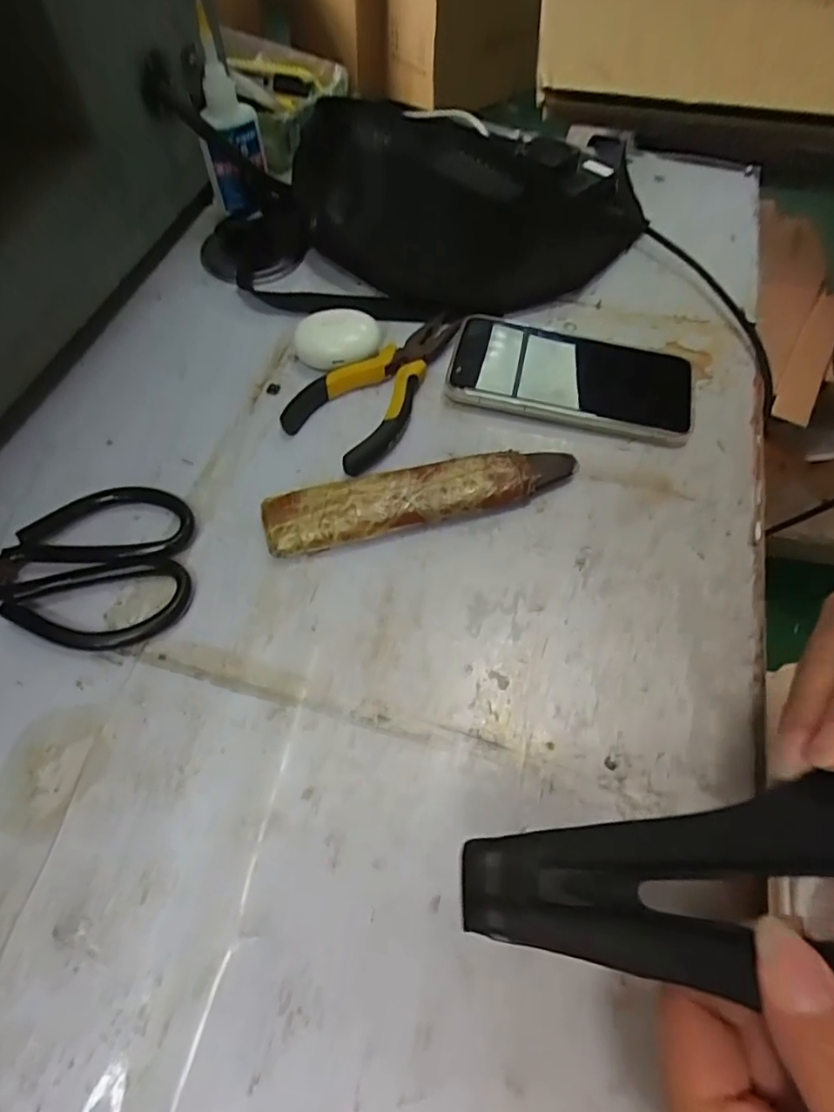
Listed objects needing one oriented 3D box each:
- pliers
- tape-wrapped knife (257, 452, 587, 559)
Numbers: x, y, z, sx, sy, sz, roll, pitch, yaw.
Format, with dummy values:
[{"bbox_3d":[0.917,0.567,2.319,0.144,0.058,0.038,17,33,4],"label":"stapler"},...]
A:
[{"bbox_3d":[-0.016,-0.122,0.391,0.072,0.018,0.151,37,66,18],"label":"pliers"},{"bbox_3d":[0.005,-0.034,0.340,0.186,0.017,0.036,-11,61,-7],"label":"tape-wrapped knife"}]

